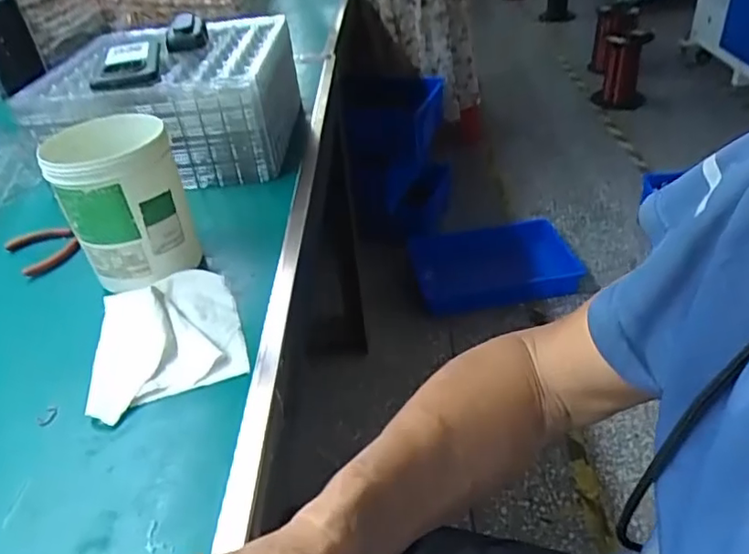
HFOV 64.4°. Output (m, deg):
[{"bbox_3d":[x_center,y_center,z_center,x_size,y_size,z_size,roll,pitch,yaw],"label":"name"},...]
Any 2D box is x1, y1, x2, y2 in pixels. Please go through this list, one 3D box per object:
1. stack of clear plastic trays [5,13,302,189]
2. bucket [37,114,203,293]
[{"bbox_3d":[-0.263,-0.254,0.806,0.294,0.126,0.273,-4,36,3],"label":"stack of clear plastic trays"},{"bbox_3d":[-0.230,-0.066,0.554,0.101,0.133,0.093,-3,39,2],"label":"bucket"}]

